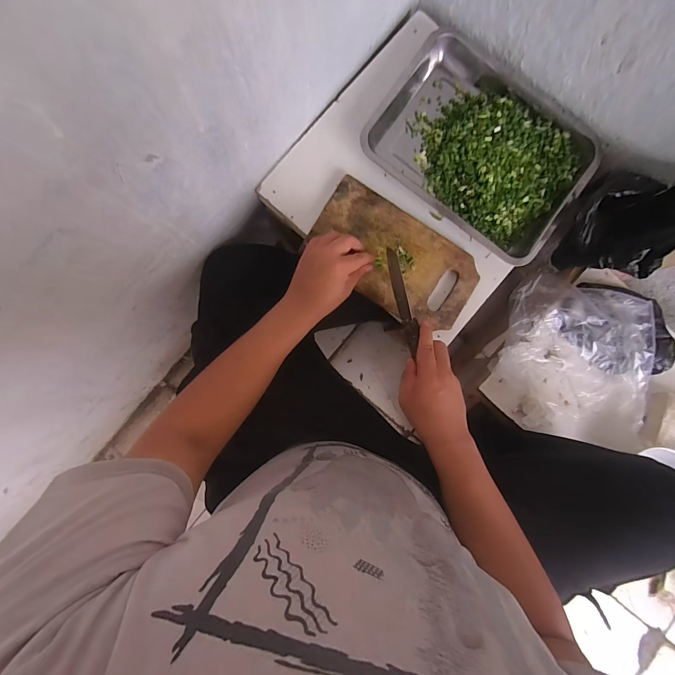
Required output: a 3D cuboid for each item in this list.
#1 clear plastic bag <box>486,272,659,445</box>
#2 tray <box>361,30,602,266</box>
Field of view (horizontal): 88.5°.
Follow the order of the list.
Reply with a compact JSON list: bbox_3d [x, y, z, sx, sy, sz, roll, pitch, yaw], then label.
[{"bbox_3d":[0.465,0.044,0.663,0.304,0.066,0.292,16,87,-2],"label":"clear plastic bag"},{"bbox_3d":[0.241,-0.316,0.573,0.345,0.039,0.260,35,86,-1],"label":"tray"}]

